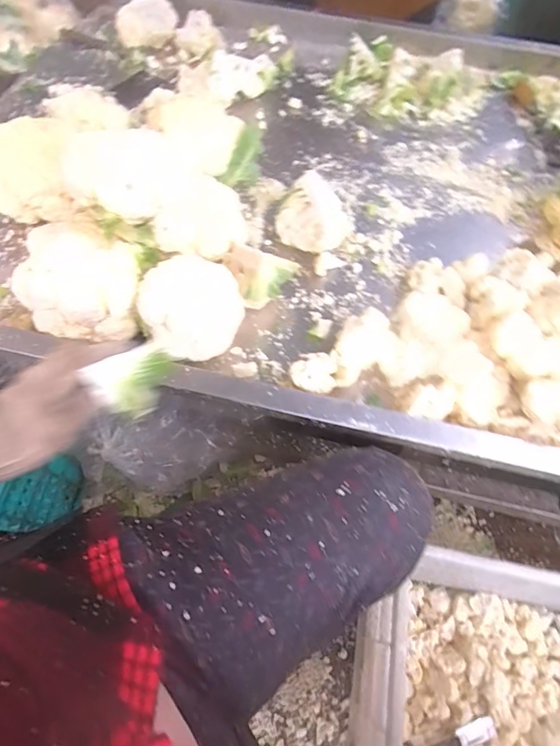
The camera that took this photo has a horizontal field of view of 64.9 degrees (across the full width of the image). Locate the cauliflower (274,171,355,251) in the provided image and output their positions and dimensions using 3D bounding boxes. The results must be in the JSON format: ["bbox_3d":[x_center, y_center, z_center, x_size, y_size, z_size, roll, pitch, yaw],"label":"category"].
[{"bbox_3d":[0.053,-0.248,0.711,0.118,0.086,0.107,13,61,4],"label":"cauliflower"}]

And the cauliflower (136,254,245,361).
[{"bbox_3d":[-0.108,-0.083,0.555,0.123,0.087,0.101,-27,65,-17],"label":"cauliflower"}]

